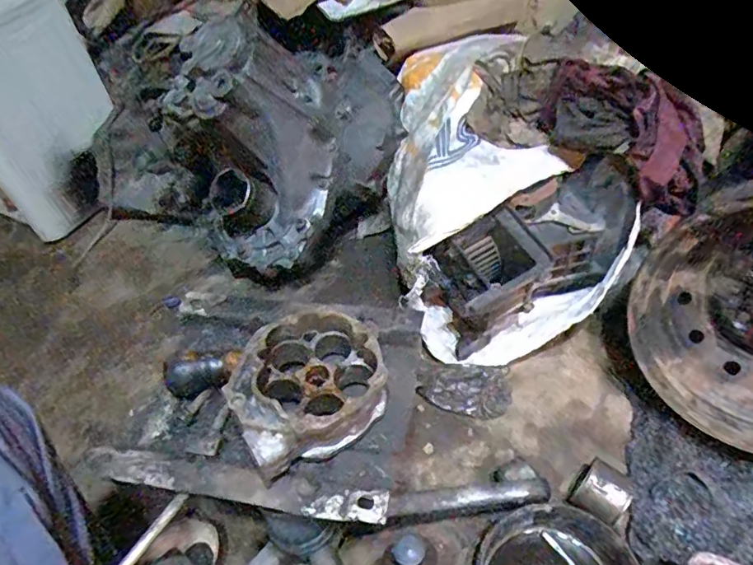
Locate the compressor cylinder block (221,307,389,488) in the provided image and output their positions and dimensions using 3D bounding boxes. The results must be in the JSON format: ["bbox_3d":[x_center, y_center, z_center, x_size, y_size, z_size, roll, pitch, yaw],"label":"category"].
[{"bbox_3d":[-0.053,0.076,0.391,0.121,0.055,0.109,-28,51,-18],"label":"compressor cylinder block"}]

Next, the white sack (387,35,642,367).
[{"bbox_3d":[0.204,-0.194,0.972,0.356,0.346,0.599,-6,48,0],"label":"white sack"}]

